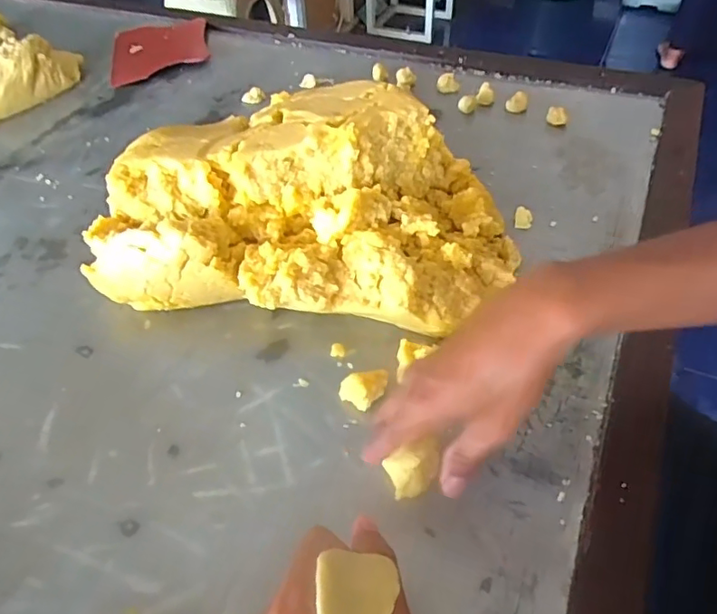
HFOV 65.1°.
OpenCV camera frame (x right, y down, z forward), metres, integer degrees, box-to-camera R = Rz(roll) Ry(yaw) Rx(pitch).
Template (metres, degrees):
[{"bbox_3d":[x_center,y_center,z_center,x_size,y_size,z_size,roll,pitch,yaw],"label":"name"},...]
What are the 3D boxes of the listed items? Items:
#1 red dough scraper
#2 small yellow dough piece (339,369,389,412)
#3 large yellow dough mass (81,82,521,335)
[{"bbox_3d":[-0.281,-0.367,0.798,0.131,0.007,0.158,-12,52,-8],"label":"red dough scraper"},{"bbox_3d":[0.005,0.060,0.399,0.035,0.022,0.023,-9,48,-4],"label":"small yellow dough piece"},{"bbox_3d":[-0.042,-0.092,0.476,0.348,0.113,0.204,6,49,10],"label":"large yellow dough mass"}]

